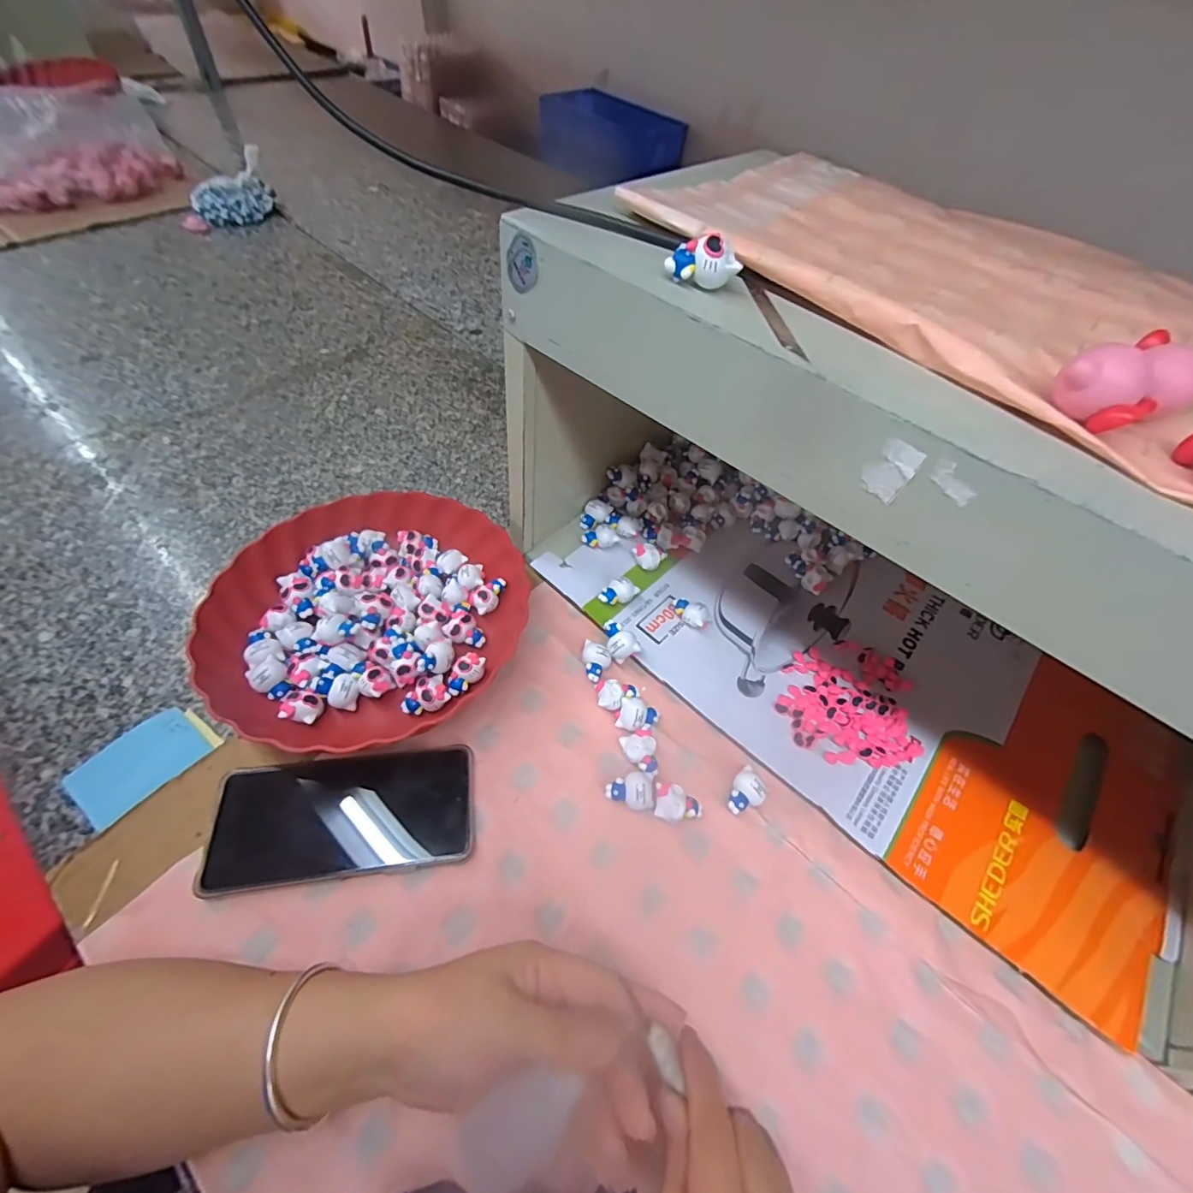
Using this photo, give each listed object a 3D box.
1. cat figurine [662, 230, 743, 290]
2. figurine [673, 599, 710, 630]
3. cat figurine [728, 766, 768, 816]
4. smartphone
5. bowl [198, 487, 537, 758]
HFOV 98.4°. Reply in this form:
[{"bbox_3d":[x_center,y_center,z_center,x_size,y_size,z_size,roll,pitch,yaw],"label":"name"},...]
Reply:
[{"bbox_3d":[0.051,-0.159,0.243,0.033,0.021,0.014,3,54,-3],"label":"cat figurine"},{"bbox_3d":[0.085,0.017,0.462,0.036,0.023,0.023,17,56,6],"label":"figurine"},{"bbox_3d":[0.110,0.145,0.381,0.031,0.013,0.024,-33,65,-24],"label":"cat figurine"},{"bbox_3d":[-0.170,0.146,0.347,0.165,0.014,0.078,-6,57,-9],"label":"smartphone"},{"bbox_3d":[-0.190,0.012,0.431,0.231,0.059,0.236,2,56,-4],"label":"bowl"}]

